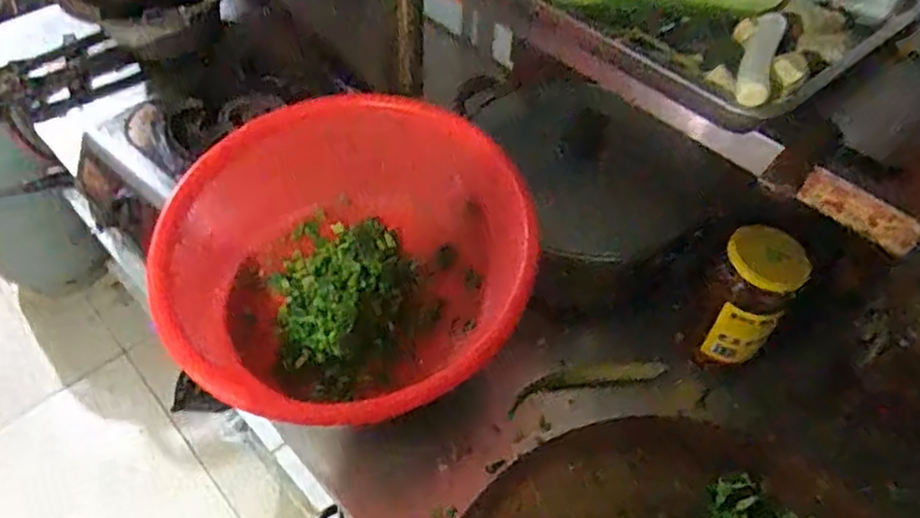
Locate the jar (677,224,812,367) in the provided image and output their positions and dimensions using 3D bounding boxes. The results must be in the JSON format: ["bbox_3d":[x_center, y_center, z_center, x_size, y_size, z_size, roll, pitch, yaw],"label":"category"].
[{"bbox_3d":[0.304,0.042,0.746,0.076,0.161,0.089,-19,53,-16],"label":"jar"}]

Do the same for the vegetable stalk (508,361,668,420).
[{"bbox_3d":[0.152,0.152,0.825,0.190,0.026,0.036,-13,50,7],"label":"vegetable stalk"}]

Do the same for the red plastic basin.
[{"bbox_3d":[-0.115,0.009,0.725,0.373,0.155,0.352,0,50,0],"label":"red plastic basin"}]

